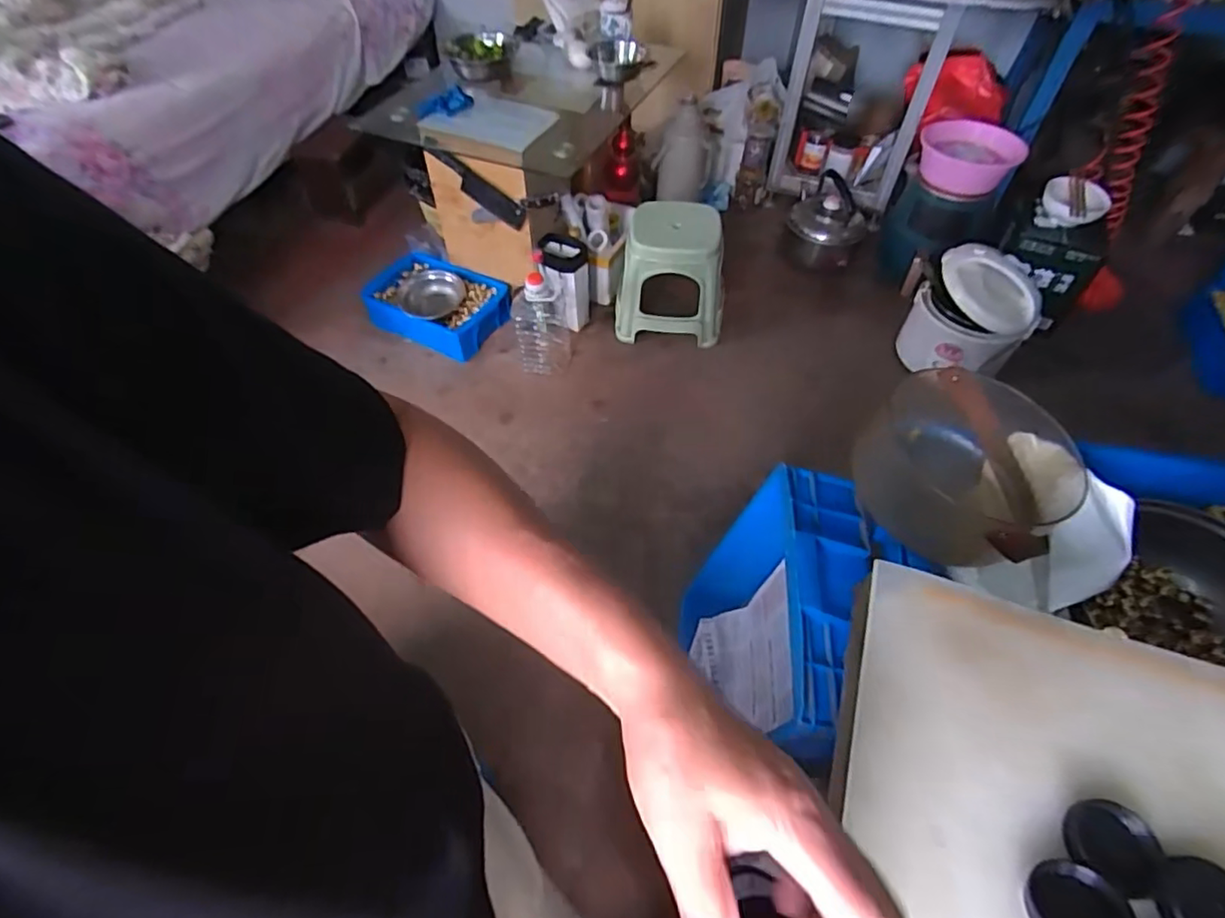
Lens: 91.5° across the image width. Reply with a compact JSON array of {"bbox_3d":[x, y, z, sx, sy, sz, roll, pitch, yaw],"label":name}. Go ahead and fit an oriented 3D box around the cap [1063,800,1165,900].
[{"bbox_3d":[0.274,0.208,0.323,0.045,0.010,0.040,35,61,23],"label":"cap"}]

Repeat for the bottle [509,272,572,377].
[{"bbox_3d":[-0.194,-0.372,1.617,0.149,0.291,0.177,-5,54,-4],"label":"bottle"}]

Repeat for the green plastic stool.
[{"bbox_3d":[0.166,-0.523,1.665,0.298,0.313,0.239,7,54,5],"label":"green plastic stool"}]

